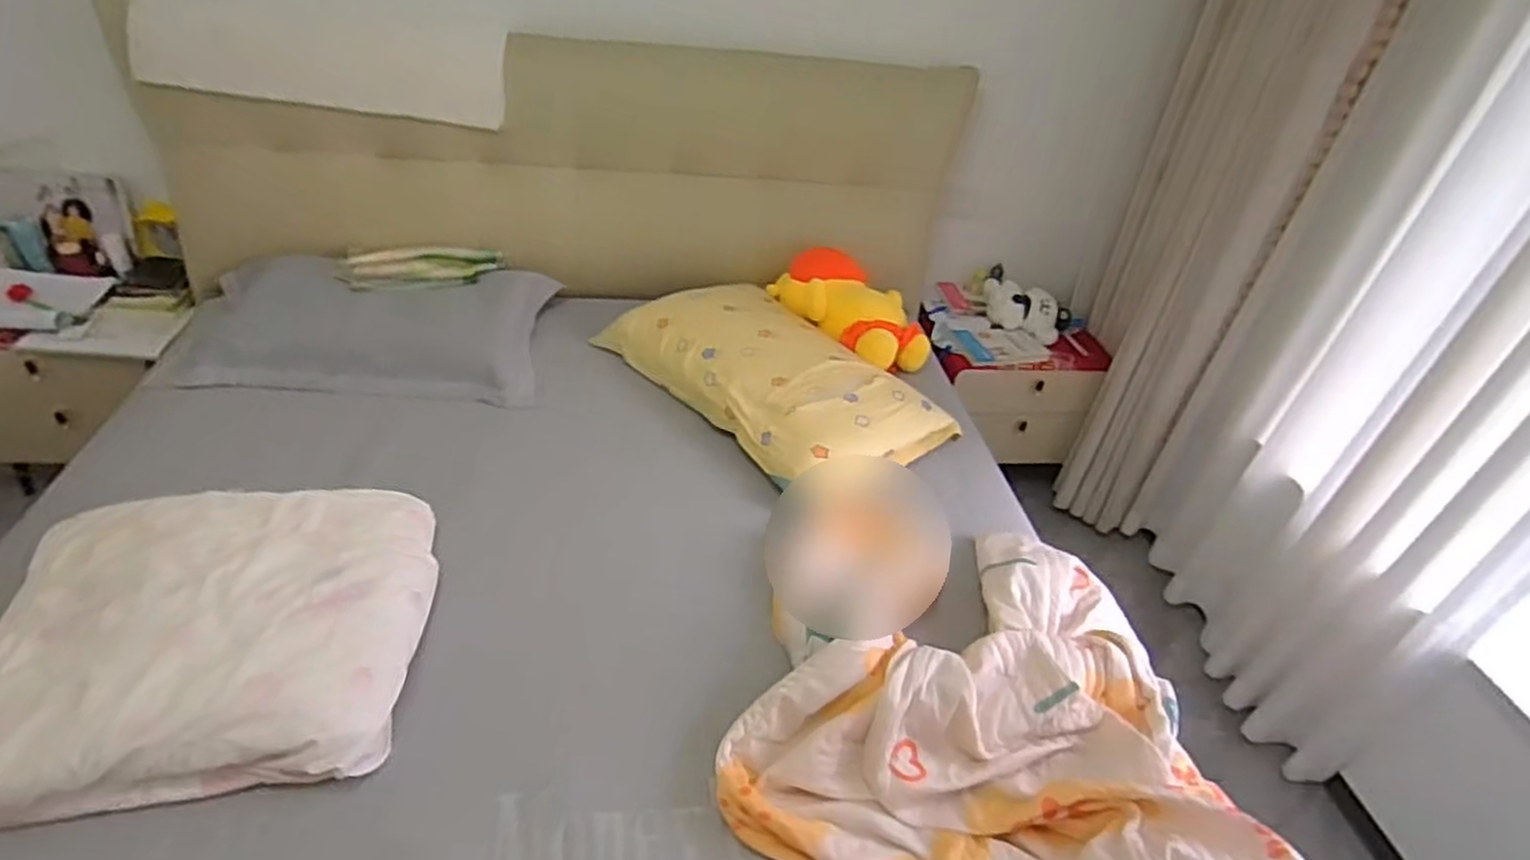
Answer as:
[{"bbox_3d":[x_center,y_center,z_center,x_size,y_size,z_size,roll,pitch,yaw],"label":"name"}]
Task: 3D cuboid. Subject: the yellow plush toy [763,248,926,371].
[{"bbox_3d":[0.205,-0.290,1.807,0.415,0.171,0.227,39,46,13],"label":"yellow plush toy"}]

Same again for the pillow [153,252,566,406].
[{"bbox_3d":[-0.847,-0.210,1.608,0.706,0.127,0.413,-1,38,-9],"label":"pillow"}]

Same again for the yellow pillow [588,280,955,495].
[{"bbox_3d":[0.015,-0.130,1.624,0.405,0.111,0.706,-26,48,-35],"label":"yellow pillow"}]

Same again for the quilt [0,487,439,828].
[{"bbox_3d":[-0.732,0.256,1.021,0.498,0.119,0.455,-4,39,-13],"label":"quilt"}]

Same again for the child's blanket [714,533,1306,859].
[{"bbox_3d":[0.392,0.474,0.924,0.715,0.117,0.803,-18,44,-28],"label":"child's blanket"}]

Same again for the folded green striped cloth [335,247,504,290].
[{"bbox_3d":[-0.760,-0.361,1.693,0.326,0.066,0.122,-7,40,-17],"label":"folded green striped cloth"}]

